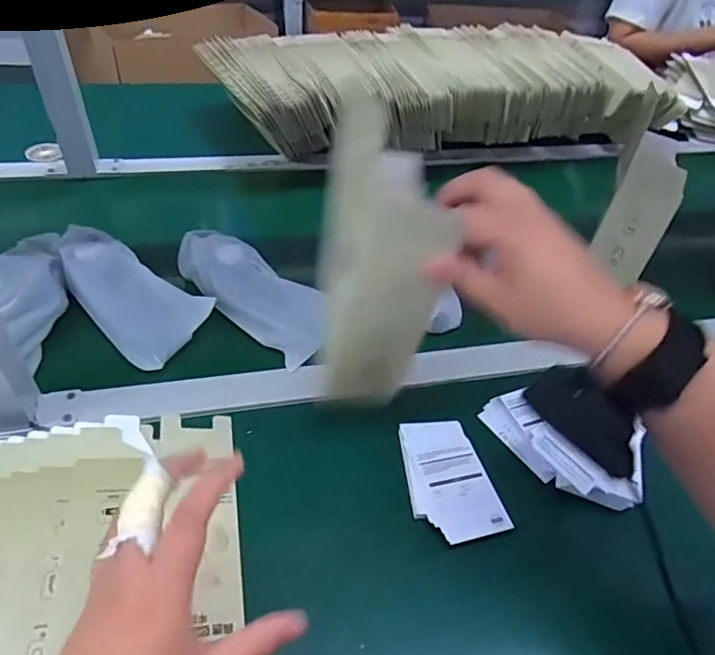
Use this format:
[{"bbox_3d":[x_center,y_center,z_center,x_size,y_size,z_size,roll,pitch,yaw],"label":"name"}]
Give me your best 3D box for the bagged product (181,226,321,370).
[{"bbox_3d":[-0.115,-0.038,0.573,0.187,0.055,0.074,38,50,11],"label":"bagged product"}]

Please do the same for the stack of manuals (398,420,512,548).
[{"bbox_3d":[0.075,0.125,0.448,0.068,0.016,0.105,-8,46,-15],"label":"stack of manuals"}]

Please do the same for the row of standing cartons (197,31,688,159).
[{"bbox_3d":[0.175,-0.410,0.927,0.824,0.126,0.275,-7,45,-14],"label":"row of standing cartons"}]

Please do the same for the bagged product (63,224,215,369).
[{"bbox_3d":[-0.241,-0.043,0.553,0.192,0.042,0.094,41,52,13],"label":"bagged product"}]

